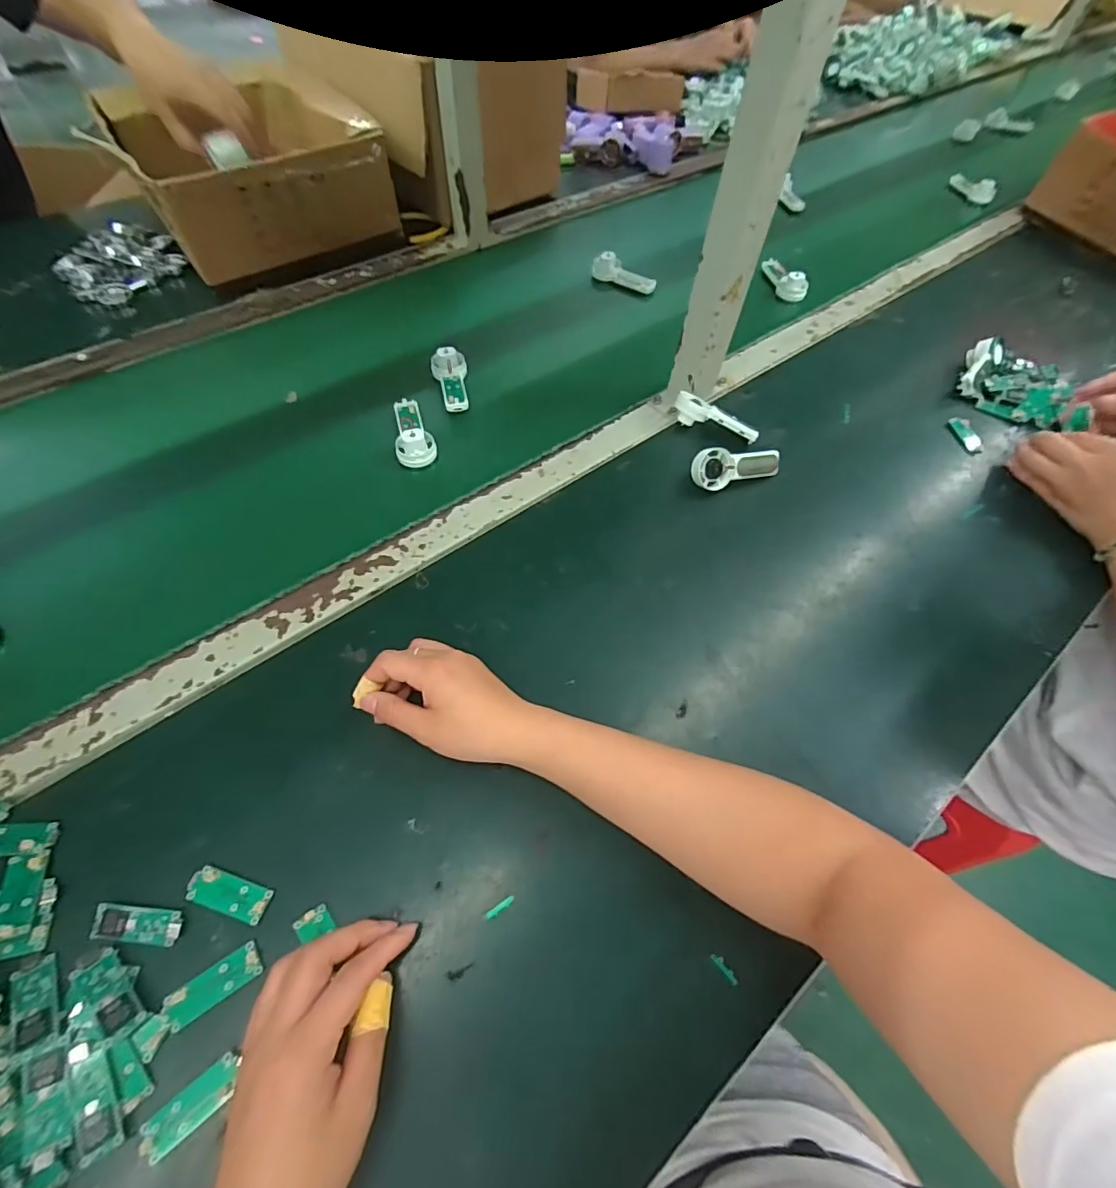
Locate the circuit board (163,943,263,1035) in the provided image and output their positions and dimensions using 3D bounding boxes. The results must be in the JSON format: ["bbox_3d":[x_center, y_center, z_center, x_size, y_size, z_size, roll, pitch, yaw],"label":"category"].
[{"bbox_3d":[-0.198,0.225,0.296,0.046,0.006,0.019,-29,65,-19],"label":"circuit board"}]

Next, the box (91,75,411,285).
[{"bbox_3d":[-0.409,-0.571,0.697,0.279,0.120,0.293,-34,66,-21],"label":"box"}]

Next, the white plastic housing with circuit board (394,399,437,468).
[{"bbox_3d":[-0.155,-0.174,0.543,0.039,0.038,0.089,-14,61,-12],"label":"white plastic housing with circuit board"}]

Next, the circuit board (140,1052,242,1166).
[{"bbox_3d":[-0.193,0.271,0.272,0.049,0.004,0.018,-34,67,-21],"label":"circuit board"}]

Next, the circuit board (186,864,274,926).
[{"bbox_3d":[-0.206,0.187,0.321,0.050,0.004,0.020,16,59,6],"label":"circuit board"}]

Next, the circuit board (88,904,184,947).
[{"bbox_3d":[-0.253,0.198,0.309,0.047,0.007,0.018,7,59,0],"label":"circuit board"}]

